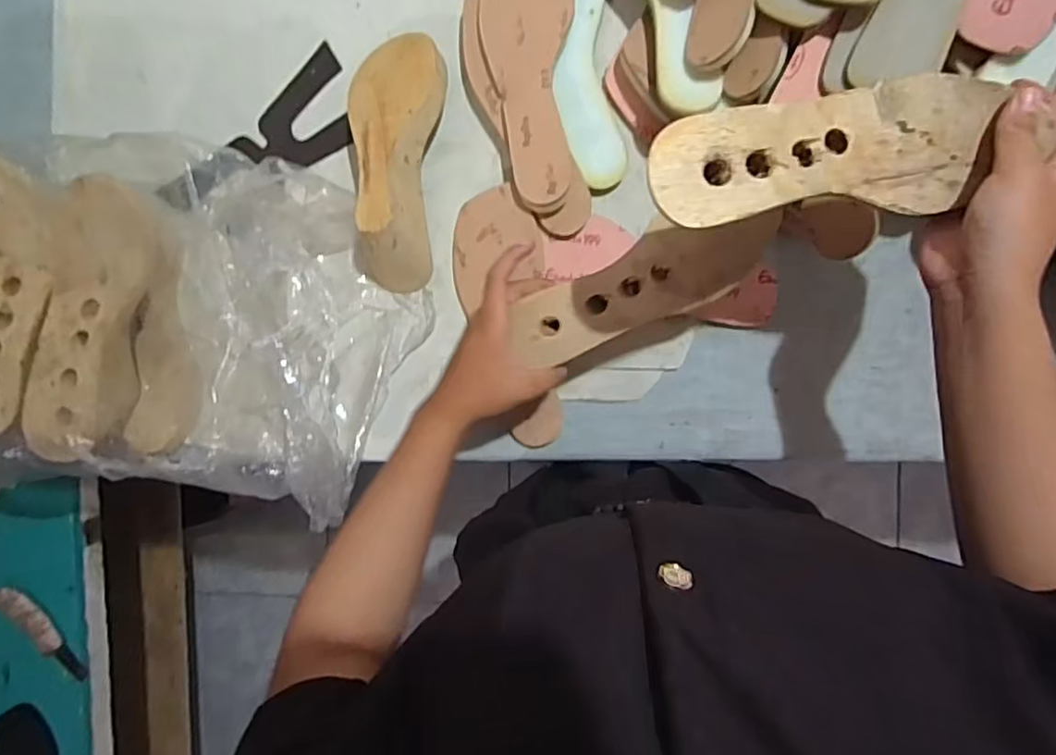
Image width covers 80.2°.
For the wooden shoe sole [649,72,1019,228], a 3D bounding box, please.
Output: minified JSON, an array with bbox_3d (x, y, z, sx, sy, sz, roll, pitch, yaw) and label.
[{"bbox_3d":[0.165,-0.123,0.348,0.201,0.029,0.073,-11,90,-12],"label":"wooden shoe sole"}]

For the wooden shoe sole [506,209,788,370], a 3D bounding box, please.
[{"bbox_3d":[0.087,-0.075,0.486,0.211,0.024,0.066,-24,89,3],"label":"wooden shoe sole"}]

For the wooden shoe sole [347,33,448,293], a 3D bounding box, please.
[{"bbox_3d":[-0.125,-0.197,0.564,0.081,0.081,0.227,6,91,5],"label":"wooden shoe sole"}]

